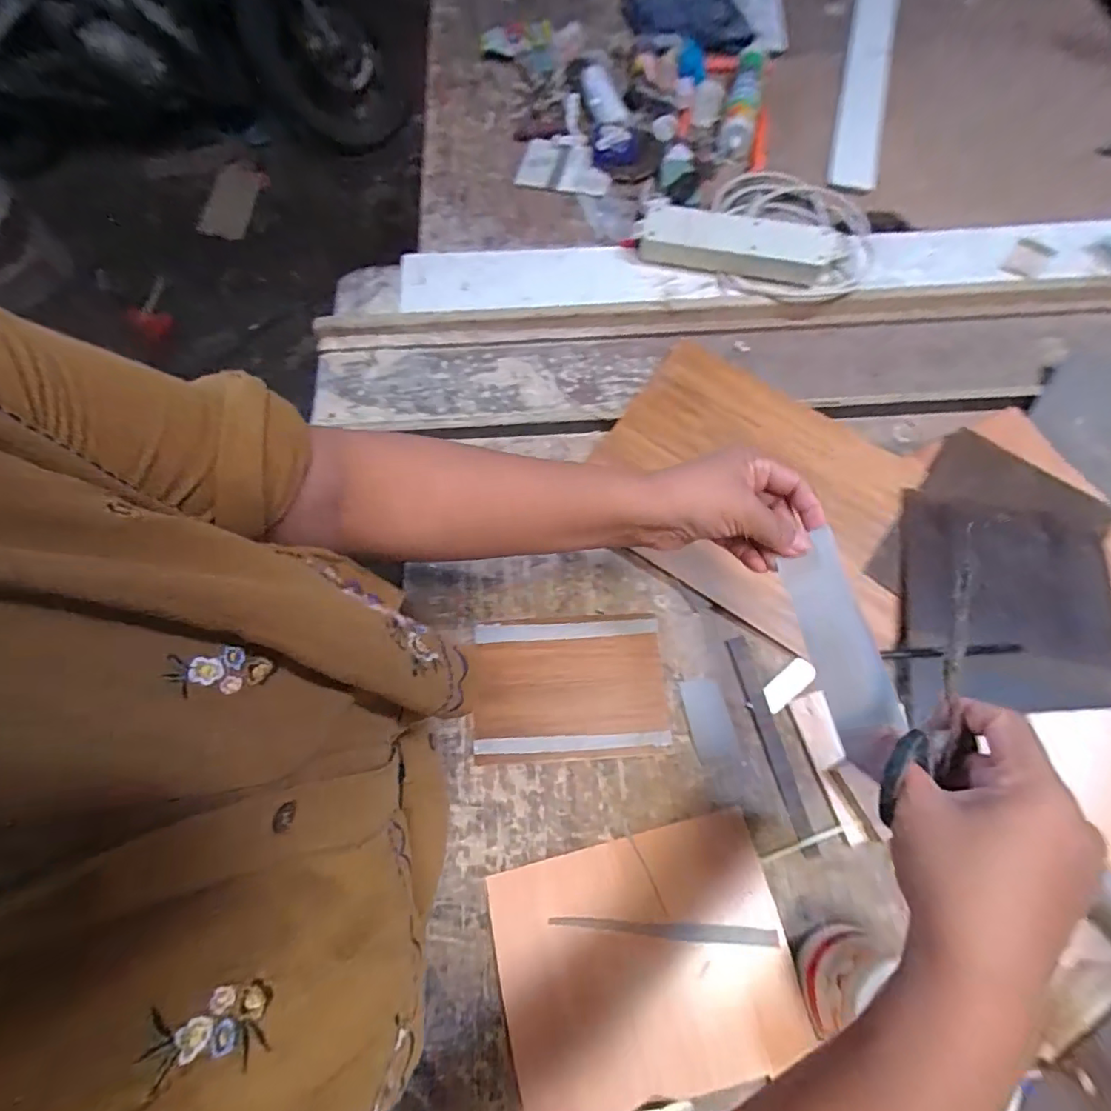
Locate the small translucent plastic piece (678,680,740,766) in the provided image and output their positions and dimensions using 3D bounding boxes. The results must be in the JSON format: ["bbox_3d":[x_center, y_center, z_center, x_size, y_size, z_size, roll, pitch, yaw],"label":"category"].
[{"bbox_3d":[0.142,0.152,0.499,0.040,0.004,0.072,-10,67,-3],"label":"small translucent plastic piece"}]

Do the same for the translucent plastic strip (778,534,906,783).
[{"bbox_3d":[0.177,0.057,0.338,0.007,0.039,0.143,17,54,-41],"label":"translucent plastic strip"}]

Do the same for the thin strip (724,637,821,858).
[{"bbox_3d":[0.196,0.167,0.489,0.018,0.005,0.189,-12,67,-4],"label":"thin strip"}]

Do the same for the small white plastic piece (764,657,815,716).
[{"bbox_3d":[0.219,0.121,0.508,0.061,0.004,0.023,-36,71,-13],"label":"small white plastic piece"}]

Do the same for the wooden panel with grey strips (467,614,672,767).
[{"bbox_3d":[0.011,0.123,0.511,0.180,0.008,0.131,-3,67,0],"label":"wooden panel with grey strips"}]

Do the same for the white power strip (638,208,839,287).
[{"bbox_3d":[0.227,-0.401,0.689,0.238,0.040,0.062,13,68,6],"label":"white power strip"}]

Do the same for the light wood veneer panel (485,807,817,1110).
[{"bbox_3d":[0.068,0.317,0.424,0.221,0.011,0.166,-15,63,-2],"label":"light wood veneer panel"}]

